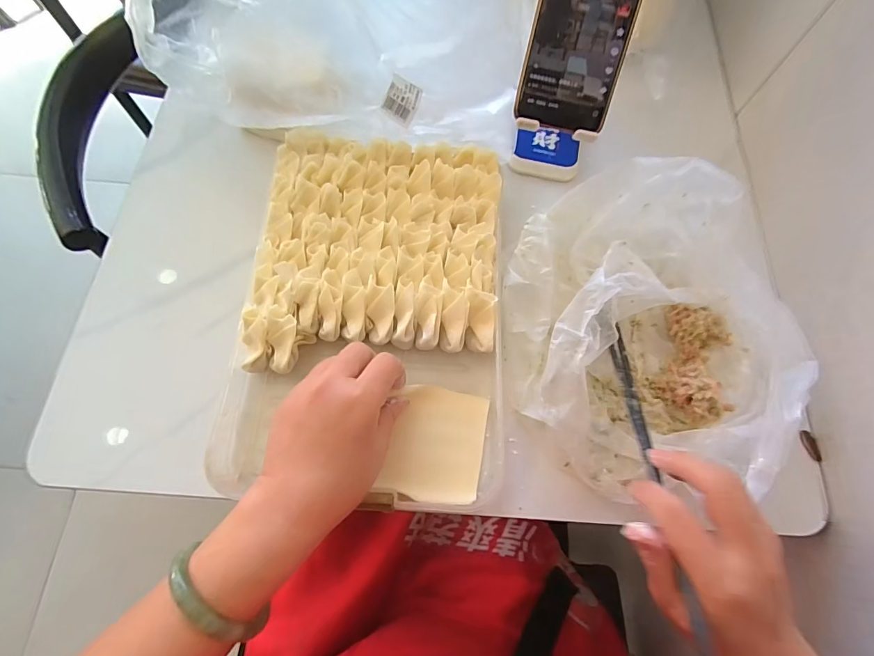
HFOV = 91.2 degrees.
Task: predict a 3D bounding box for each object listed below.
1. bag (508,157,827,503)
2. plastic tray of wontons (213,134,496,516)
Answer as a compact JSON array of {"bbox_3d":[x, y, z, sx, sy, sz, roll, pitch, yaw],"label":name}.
[{"bbox_3d":[0.162,-0.008,0.323,0.219,0.077,0.258,-6,70,-5],"label":"bag"},{"bbox_3d":[-0.050,-0.018,0.344,0.199,0.046,0.292,3,70,-2],"label":"plastic tray of wontons"}]

